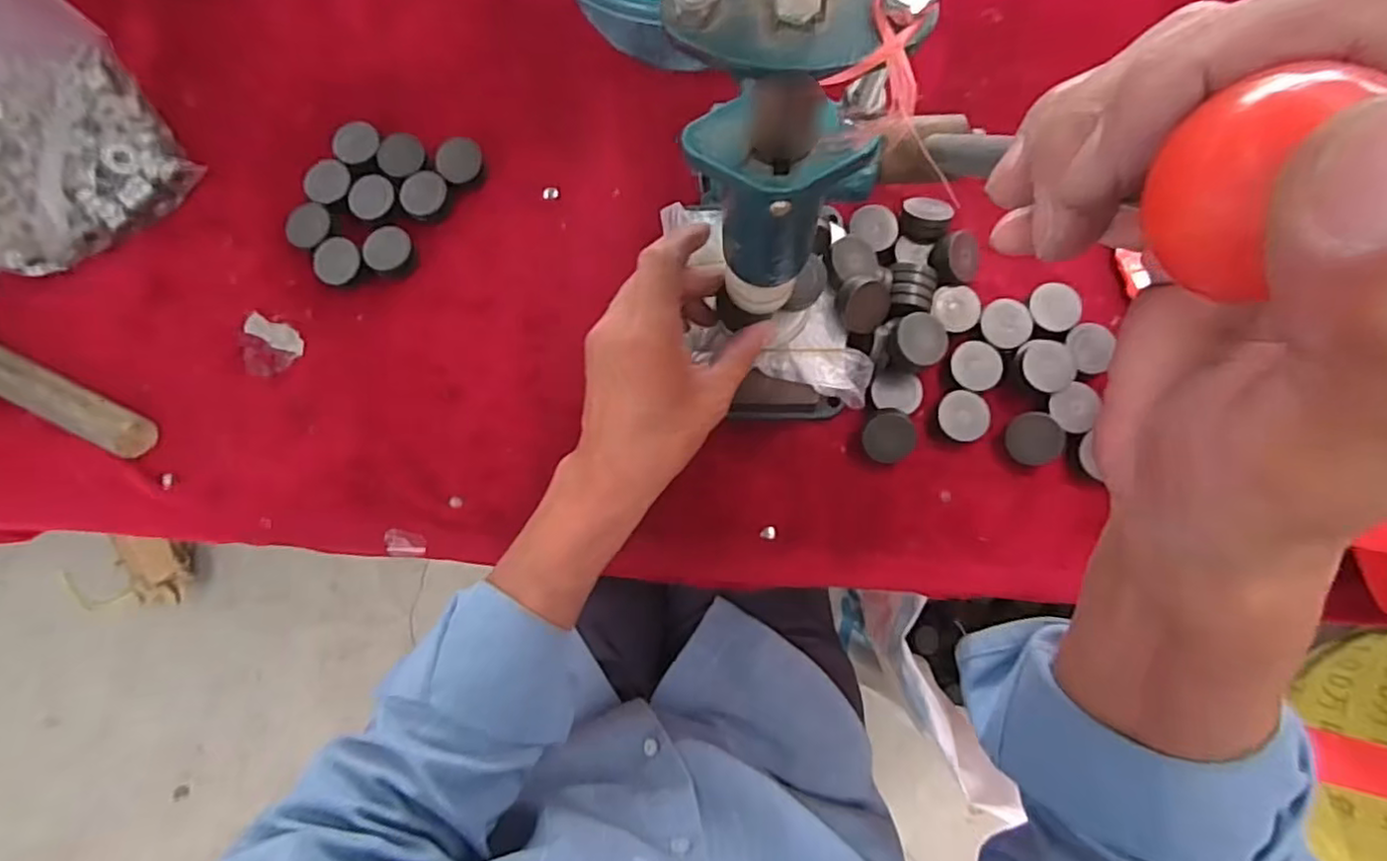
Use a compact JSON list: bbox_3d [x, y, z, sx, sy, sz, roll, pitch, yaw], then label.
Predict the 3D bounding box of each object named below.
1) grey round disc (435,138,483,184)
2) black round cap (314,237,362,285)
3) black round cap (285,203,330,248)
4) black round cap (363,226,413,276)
[{"bbox_3d":[-0.164,-0.189,0.463,0.032,0.012,0.029,-38,83,-4],"label":"grey round disc"},{"bbox_3d":[-0.244,-0.115,0.453,0.030,0.013,0.032,0,82,1],"label":"black round cap"},{"bbox_3d":[-0.265,-0.141,0.458,0.032,0.015,0.031,0,82,1],"label":"black round cap"},{"bbox_3d":[-0.210,-0.125,0.454,0.030,0.009,0.032,0,82,1],"label":"black round cap"}]

